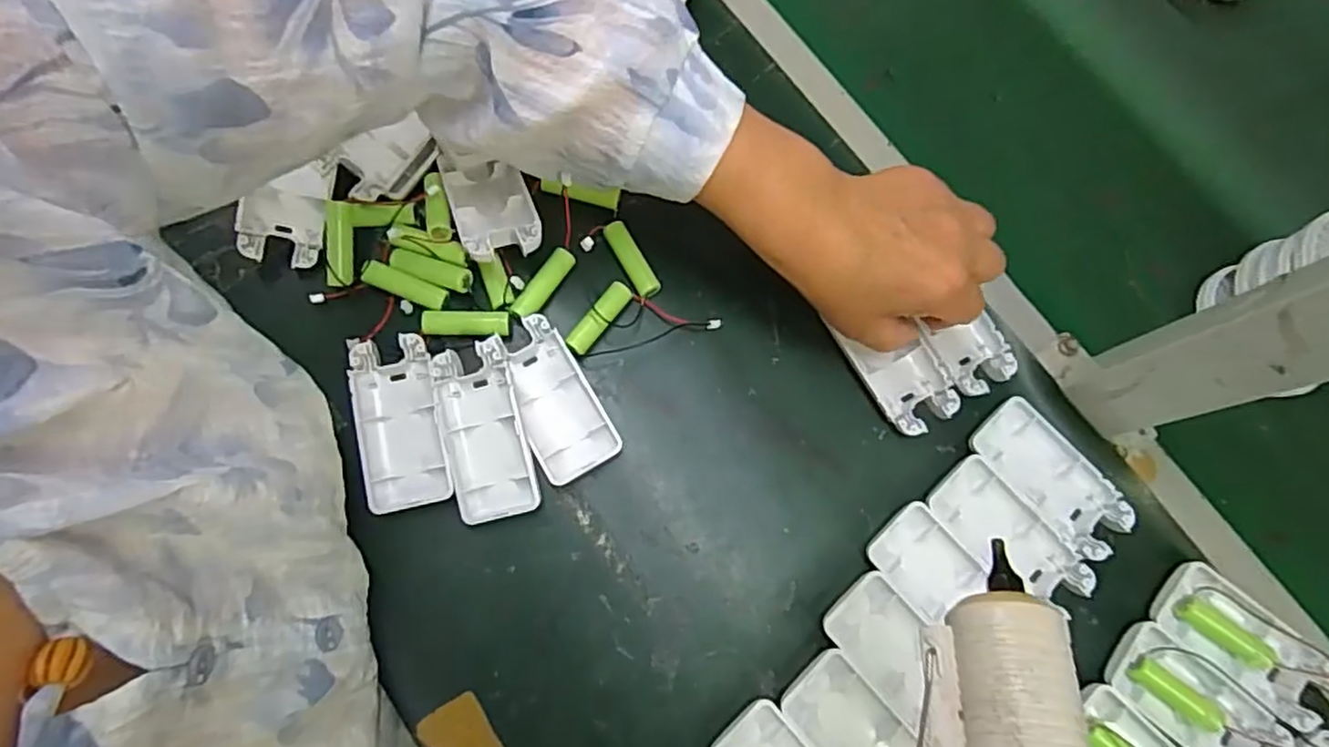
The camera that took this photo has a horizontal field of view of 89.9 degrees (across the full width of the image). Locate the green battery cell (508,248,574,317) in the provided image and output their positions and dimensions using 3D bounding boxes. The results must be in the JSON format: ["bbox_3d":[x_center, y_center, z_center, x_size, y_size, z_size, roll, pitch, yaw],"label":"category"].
[{"bbox_3d":[-0.076,-0.055,0.413,0.014,0.010,0.052,36,78,9],"label":"green battery cell"}]

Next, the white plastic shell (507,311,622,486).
[{"bbox_3d":[-0.065,0.016,0.385,0.046,0.018,0.091,-30,77,-8],"label":"white plastic shell"}]

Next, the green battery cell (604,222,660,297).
[{"bbox_3d":[-0.021,-0.070,0.415,0.014,0.016,0.050,-32,78,-8],"label":"green battery cell"}]

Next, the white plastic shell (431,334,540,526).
[{"bbox_3d":[-0.100,0.033,0.370,0.044,0.017,0.095,-13,88,-4],"label":"white plastic shell"}]

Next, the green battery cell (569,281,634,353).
[{"bbox_3d":[-0.038,-0.033,0.393,0.012,0.012,0.050,37,78,9],"label":"green battery cell"}]

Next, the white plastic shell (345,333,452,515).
[{"bbox_3d":[-0.150,0.028,0.377,0.047,0.021,0.095,-10,76,-3],"label":"white plastic shell"}]

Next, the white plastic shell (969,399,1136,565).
[{"bbox_3d":[0.227,0.061,0.391,0.047,0.012,0.093,-42,79,-10],"label":"white plastic shell"}]

